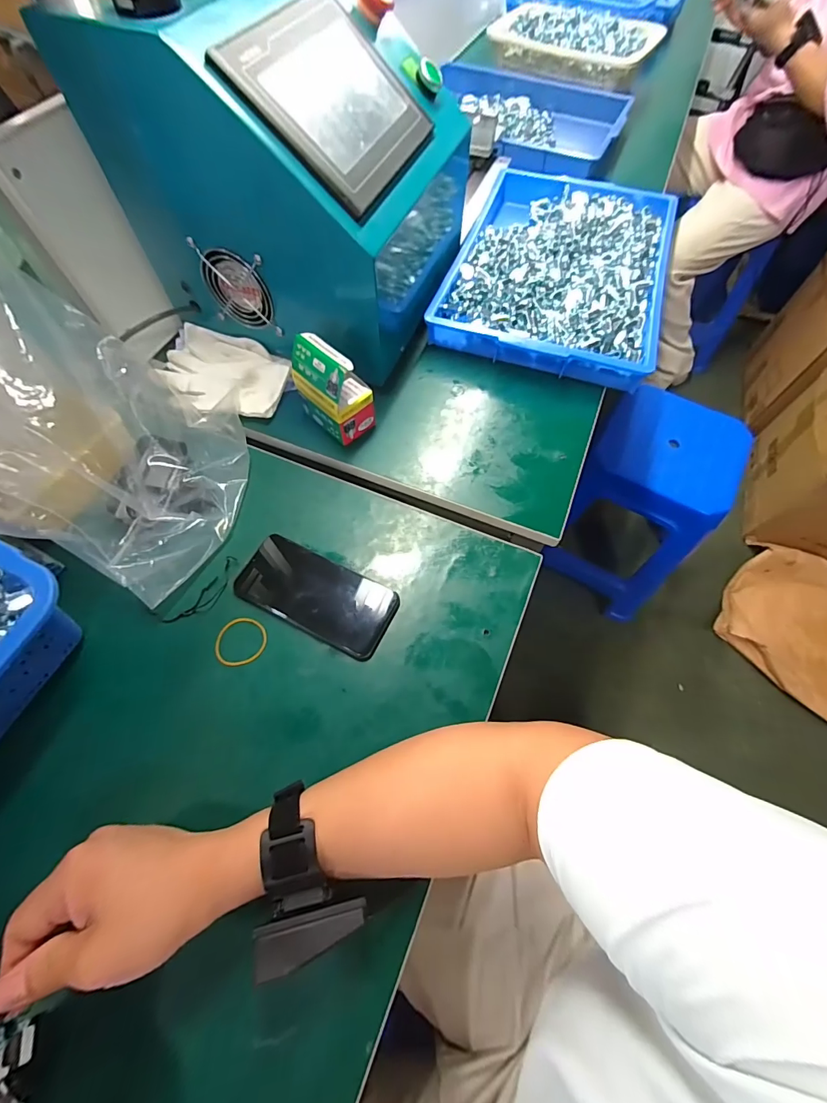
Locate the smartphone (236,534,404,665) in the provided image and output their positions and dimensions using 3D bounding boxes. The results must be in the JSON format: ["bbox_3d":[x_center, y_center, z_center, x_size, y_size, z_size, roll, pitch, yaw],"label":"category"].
[{"bbox_3d":[-0.096,0.041,0.412,0.154,0.016,0.076,25,65,11],"label":"smartphone"}]

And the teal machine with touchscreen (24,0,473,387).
[{"bbox_3d":[-0.115,-0.436,0.464,0.285,0.262,0.308,22,64,10],"label":"teal machine with touchscreen"}]

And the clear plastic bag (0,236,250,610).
[{"bbox_3d":[-0.316,-0.133,0.346,0.263,0.245,0.235,14,63,6],"label":"clear plastic bag"}]

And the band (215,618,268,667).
[{"bbox_3d":[-0.163,0.085,0.394,0.048,0.005,0.046,0,63,-1],"label":"band"}]

